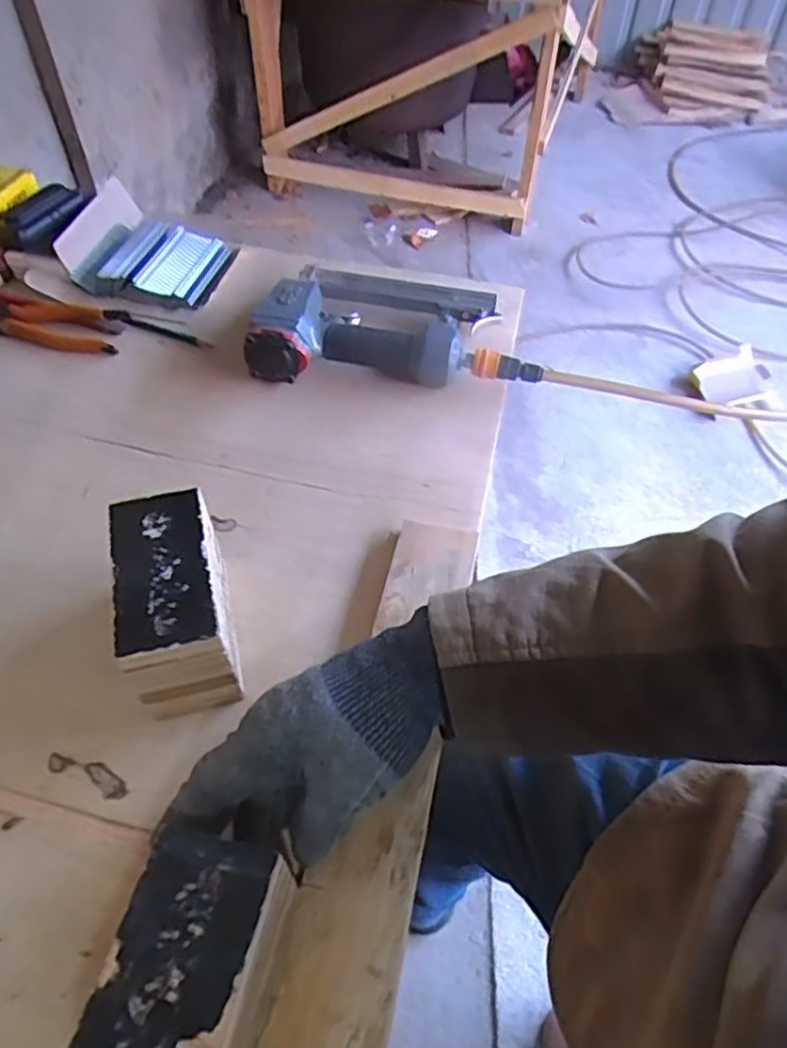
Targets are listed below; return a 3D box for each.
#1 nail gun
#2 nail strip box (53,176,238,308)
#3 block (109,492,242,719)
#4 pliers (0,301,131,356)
[{"bbox_3d":[-0.014,-0.197,0.671,0.225,0.059,0.154,6,52,4],"label":"nail gun"},{"bbox_3d":[-0.267,-0.300,0.739,0.159,0.060,0.156,14,53,11],"label":"nail strip box"},{"bbox_3d":[-0.140,0.053,0.455,0.065,0.088,0.121,-12,52,-10],"label":"block"},{"bbox_3d":[-0.357,-0.202,0.688,0.174,0.023,0.053,10,52,8],"label":"pliers"}]

